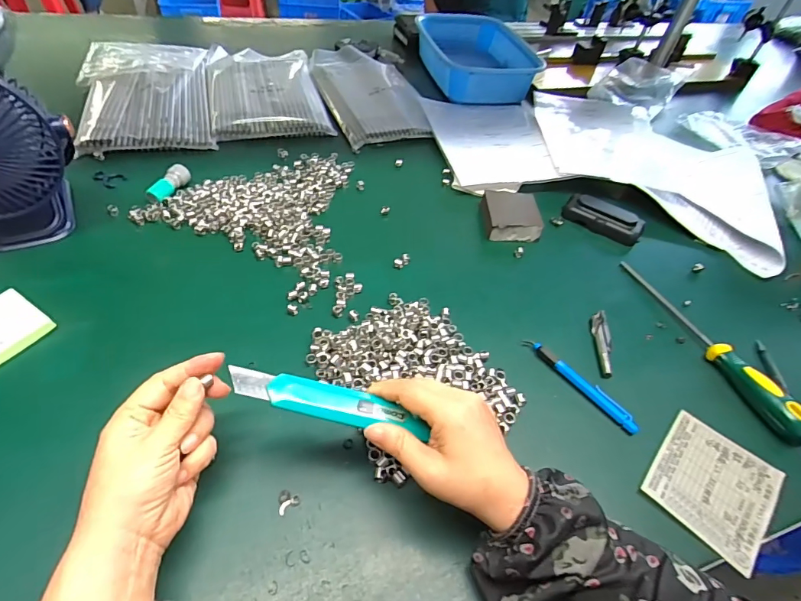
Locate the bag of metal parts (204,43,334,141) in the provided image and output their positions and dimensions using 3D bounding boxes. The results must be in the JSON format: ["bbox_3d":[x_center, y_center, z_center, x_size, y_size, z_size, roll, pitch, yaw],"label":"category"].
[{"bbox_3d":[-0.238,-0.376,0.762,0.181,0.022,0.315,-9,50,-15],"label":"bag of metal parts"}]

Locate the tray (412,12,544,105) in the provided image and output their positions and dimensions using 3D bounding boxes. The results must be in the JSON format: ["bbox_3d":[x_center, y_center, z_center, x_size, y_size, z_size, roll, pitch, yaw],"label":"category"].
[{"bbox_3d":[0.157,-0.506,0.915,0.216,0.095,0.301,-2,49,-10],"label":"tray"}]

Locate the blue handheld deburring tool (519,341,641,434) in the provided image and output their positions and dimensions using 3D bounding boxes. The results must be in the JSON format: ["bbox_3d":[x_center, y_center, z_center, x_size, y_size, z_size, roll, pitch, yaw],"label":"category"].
[{"bbox_3d":[0.172,0.078,0.418,0.014,0.011,0.125,-32,60,-31],"label":"blue handheld deburring tool"}]

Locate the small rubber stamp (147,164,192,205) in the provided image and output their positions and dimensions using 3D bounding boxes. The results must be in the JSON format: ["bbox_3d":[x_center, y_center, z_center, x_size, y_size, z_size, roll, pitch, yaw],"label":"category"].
[{"bbox_3d":[-0.294,-0.148,0.550,0.022,0.020,0.062,18,49,9],"label":"small rubber stamp"}]

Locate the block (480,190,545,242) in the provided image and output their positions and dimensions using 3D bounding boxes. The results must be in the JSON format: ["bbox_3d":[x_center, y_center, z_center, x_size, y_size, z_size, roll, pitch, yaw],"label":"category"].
[{"bbox_3d":[0.147,-0.115,0.584,0.073,0.030,0.082,0,48,-7],"label":"block"}]

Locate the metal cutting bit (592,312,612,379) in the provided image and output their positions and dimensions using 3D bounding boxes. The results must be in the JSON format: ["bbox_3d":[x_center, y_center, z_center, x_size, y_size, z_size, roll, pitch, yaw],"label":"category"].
[{"bbox_3d":[0.215,0.043,0.457,0.013,0.013,0.085,10,48,2],"label":"metal cutting bit"}]

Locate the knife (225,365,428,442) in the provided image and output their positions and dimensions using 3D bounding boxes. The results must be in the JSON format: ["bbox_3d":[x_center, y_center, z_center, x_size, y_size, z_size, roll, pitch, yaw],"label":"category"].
[{"bbox_3d":[-0.049,0.070,0.301,0.134,0.008,0.026,16,47,-9],"label":"knife"}]

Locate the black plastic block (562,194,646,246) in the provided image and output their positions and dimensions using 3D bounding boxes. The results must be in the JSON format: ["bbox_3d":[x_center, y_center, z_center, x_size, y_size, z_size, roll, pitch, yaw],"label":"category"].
[{"bbox_3d":[0.282,-0.114,0.600,0.106,0.024,0.047,27,51,16],"label":"black plastic block"}]

